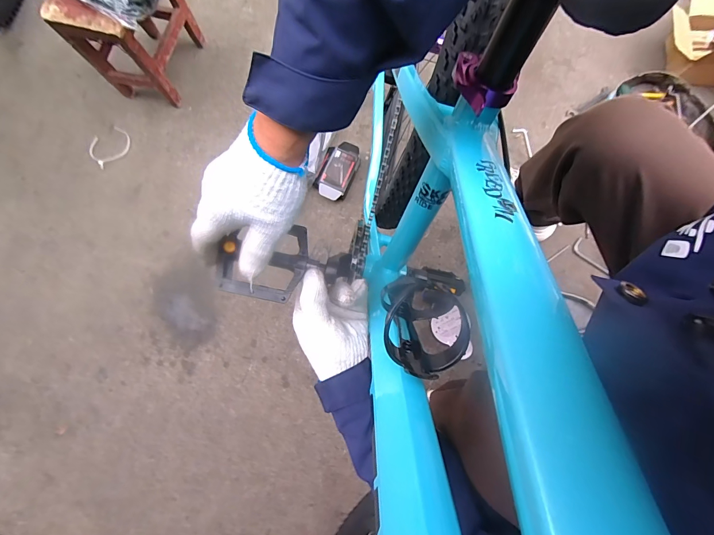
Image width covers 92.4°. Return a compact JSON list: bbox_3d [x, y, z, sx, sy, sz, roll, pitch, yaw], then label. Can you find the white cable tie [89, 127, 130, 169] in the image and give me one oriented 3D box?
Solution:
[{"bbox_3d":[-0.700,-0.346,0.966,0.114,0.012,0.118,0,80,1],"label":"white cable tie"}]

